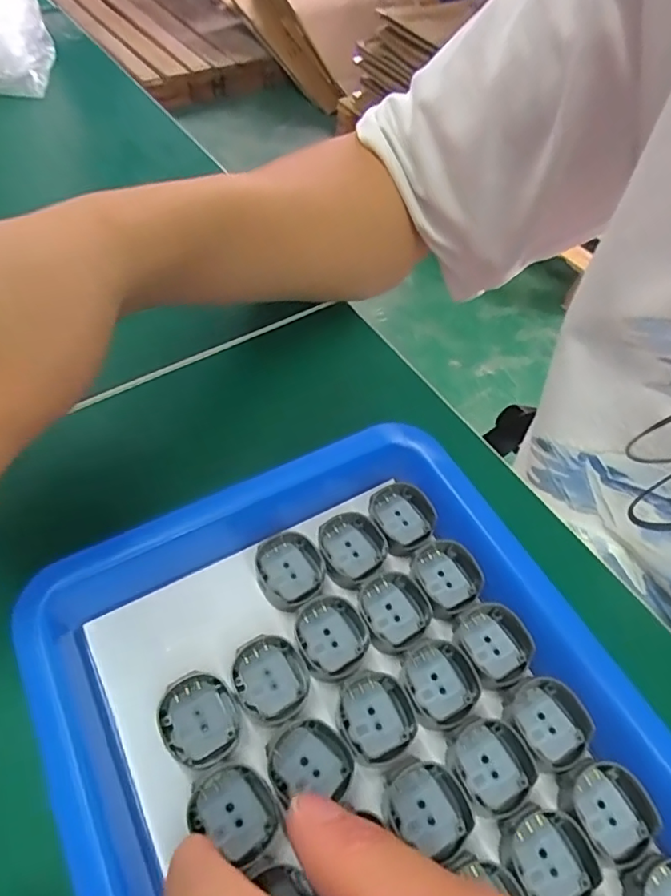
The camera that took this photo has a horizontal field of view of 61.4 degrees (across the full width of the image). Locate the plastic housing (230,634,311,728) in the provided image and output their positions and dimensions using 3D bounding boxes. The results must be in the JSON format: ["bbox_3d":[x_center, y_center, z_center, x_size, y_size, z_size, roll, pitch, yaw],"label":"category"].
[{"bbox_3d":[-0.023,0.081,0.198,0.025,0.005,0.028,-21,60,-18],"label":"plastic housing"}]

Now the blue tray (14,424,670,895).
[{"bbox_3d":[0.012,0.099,0.181,0.179,0.030,0.212,-25,61,-20],"label":"blue tray"}]

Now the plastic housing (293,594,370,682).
[{"bbox_3d":[-0.002,0.069,0.208,0.026,0.004,0.028,-27,62,-21],"label":"plastic housing"}]

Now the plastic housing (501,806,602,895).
[{"bbox_3d":[0.066,0.126,0.174,0.025,0.008,0.027,-29,63,-22],"label":"plastic housing"}]

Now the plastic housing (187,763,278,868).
[{"bbox_3d":[-0.031,0.112,0.175,0.026,0.006,0.022,34,60,17],"label":"plastic housing"}]

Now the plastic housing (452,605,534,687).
[{"bbox_3d":[0.059,0.072,0.210,0.024,0.009,0.027,-23,61,-19],"label":"plastic housing"}]

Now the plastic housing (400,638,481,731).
[{"bbox_3d":[0.037,0.084,0.202,0.026,0.006,0.028,-14,58,-14],"label":"plastic housing"}]

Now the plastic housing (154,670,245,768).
[{"bbox_3d":[-0.045,0.090,0.190,0.025,0.005,0.028,-18,59,-17],"label":"plastic housing"}]

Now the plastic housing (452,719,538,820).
[{"bbox_3d":[0.052,0.105,0.188,0.025,0.006,0.026,-15,58,-15],"label":"plastic housing"}]

